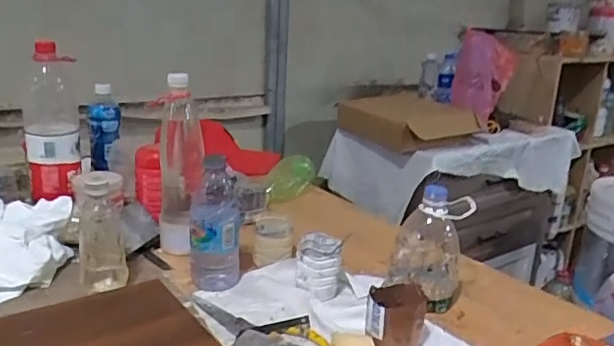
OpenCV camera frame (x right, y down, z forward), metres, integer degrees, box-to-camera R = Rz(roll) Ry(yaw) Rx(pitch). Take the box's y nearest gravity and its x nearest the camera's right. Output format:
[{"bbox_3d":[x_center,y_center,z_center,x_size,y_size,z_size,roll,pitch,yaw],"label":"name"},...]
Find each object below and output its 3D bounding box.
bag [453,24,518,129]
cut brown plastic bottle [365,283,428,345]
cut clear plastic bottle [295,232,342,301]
[{"bbox_3d":[0.544,-0.296,1.734,0.170,0.240,0.193,11,16,18],"label":"bag"},{"bbox_3d":[0.108,0.181,0.686,0.070,0.069,0.069,6,18,9],"label":"cut brown plastic bottle"},{"bbox_3d":[0.015,0.134,0.804,0.062,0.072,0.066,4,17,1],"label":"cut clear plastic bottle"}]

